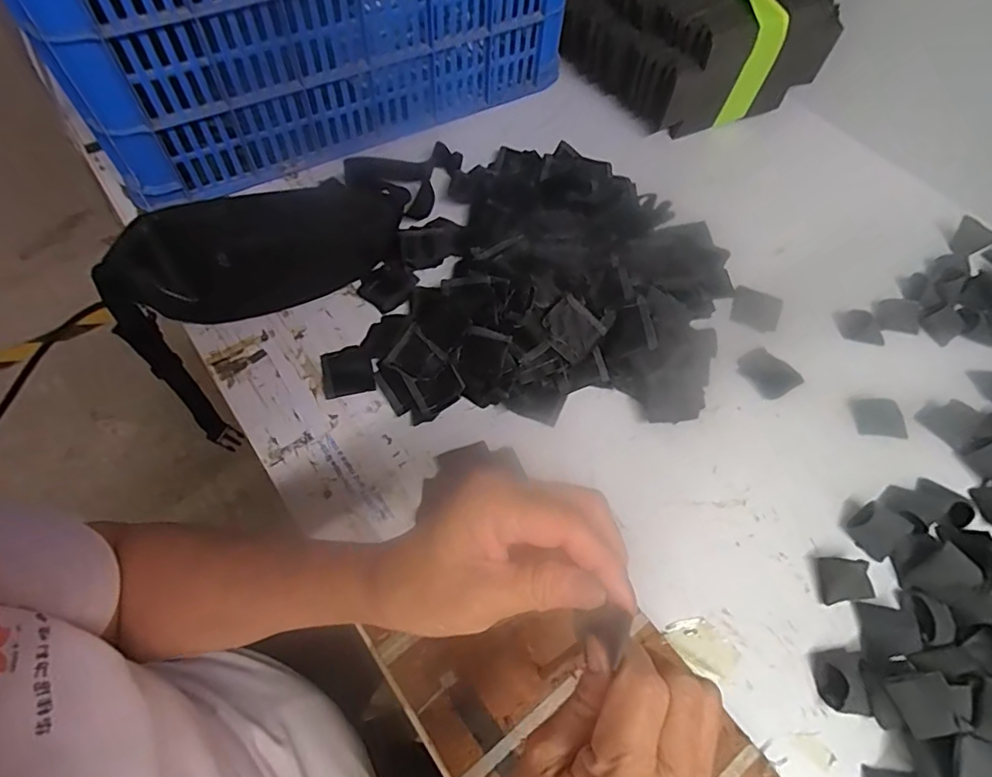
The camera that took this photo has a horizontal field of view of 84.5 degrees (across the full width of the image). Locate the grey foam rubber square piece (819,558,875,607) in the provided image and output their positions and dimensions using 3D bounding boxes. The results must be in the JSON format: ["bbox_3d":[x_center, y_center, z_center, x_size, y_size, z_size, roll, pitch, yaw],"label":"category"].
[{"bbox_3d":[0.286,0.155,0.448,0.039,0.022,0.035,-7,60,-6],"label":"grey foam rubber square piece"}]

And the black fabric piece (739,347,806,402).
[{"bbox_3d":[0.276,-0.017,0.554,0.052,0.004,0.054,-28,64,-18],"label":"black fabric piece"}]

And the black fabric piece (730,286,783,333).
[{"bbox_3d":[0.283,-0.086,0.595,0.050,0.004,0.053,20,60,10],"label":"black fabric piece"}]

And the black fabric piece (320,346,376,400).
[{"bbox_3d":[-0.146,-0.016,0.537,0.047,0.005,0.053,-13,60,-10],"label":"black fabric piece"}]

